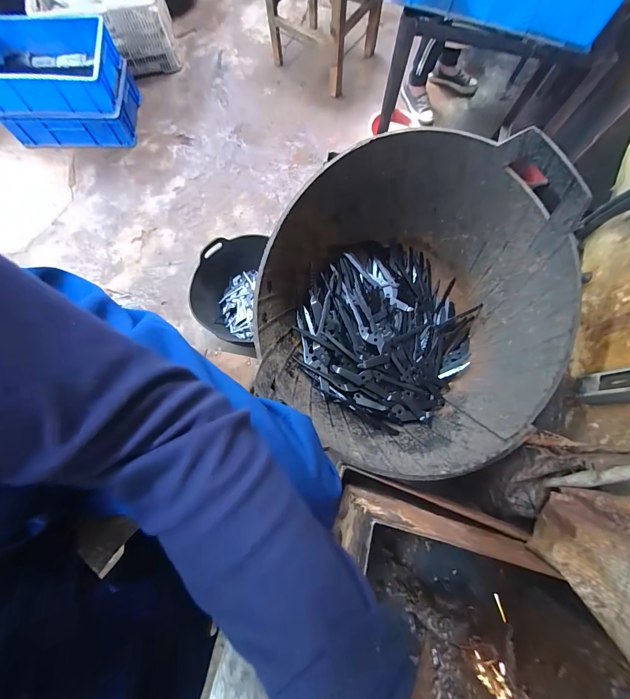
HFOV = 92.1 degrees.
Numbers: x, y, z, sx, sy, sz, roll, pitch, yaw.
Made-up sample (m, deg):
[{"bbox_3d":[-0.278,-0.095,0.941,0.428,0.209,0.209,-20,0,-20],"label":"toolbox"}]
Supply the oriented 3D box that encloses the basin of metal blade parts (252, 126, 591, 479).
[{"bbox_3d":[0.120,-0.048,0.432,0.367,0.207,0.397,0,75,0],"label":"basin of metal blade parts"}]

